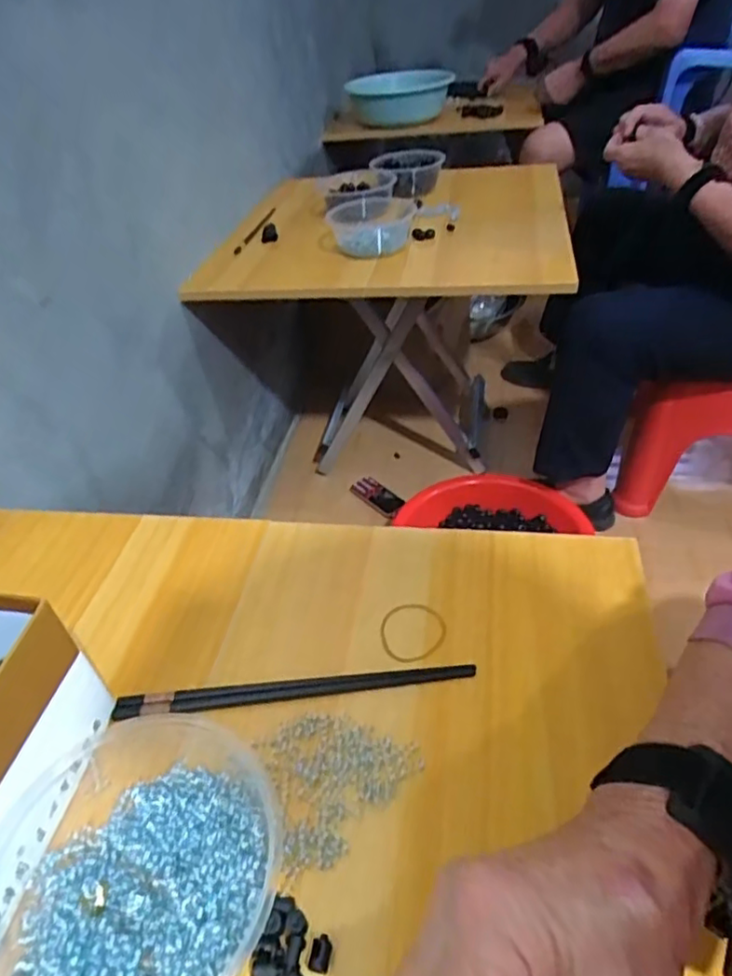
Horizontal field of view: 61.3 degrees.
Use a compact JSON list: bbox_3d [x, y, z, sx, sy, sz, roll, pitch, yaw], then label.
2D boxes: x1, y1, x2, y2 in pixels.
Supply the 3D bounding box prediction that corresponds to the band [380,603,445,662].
[{"bbox_3d":[0.033,0.101,0.435,0.046,0.004,0.050,-4,41,3],"label":"band"}]

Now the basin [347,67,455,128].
[{"bbox_3d":[0.094,-1.044,1.655,0.292,0.121,0.267,-4,41,3],"label":"basin"}]

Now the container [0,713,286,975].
[{"bbox_3d":[-0.120,0.188,0.319,0.154,0.046,0.161,-4,41,3],"label":"container"}]

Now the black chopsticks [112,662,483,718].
[{"bbox_3d":[-0.046,0.130,0.402,0.230,0.004,0.015,-6,41,0],"label":"black chopsticks"}]

